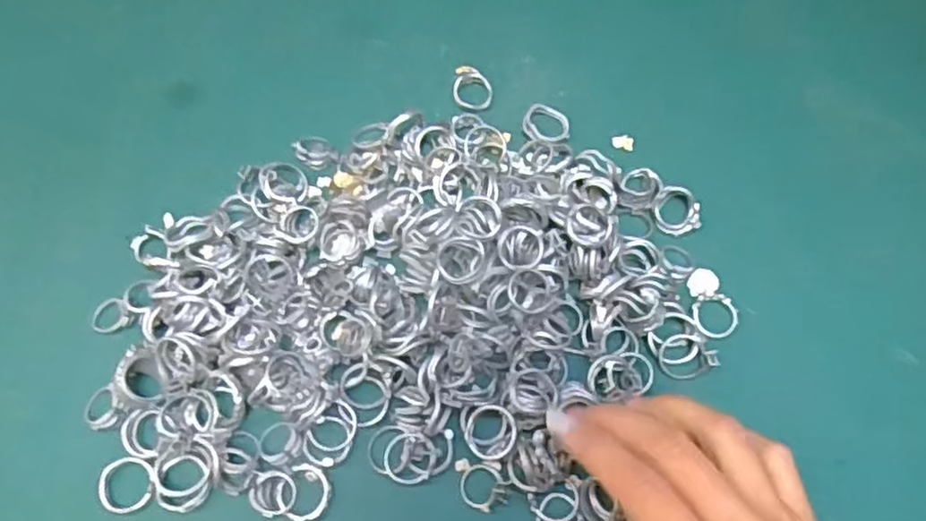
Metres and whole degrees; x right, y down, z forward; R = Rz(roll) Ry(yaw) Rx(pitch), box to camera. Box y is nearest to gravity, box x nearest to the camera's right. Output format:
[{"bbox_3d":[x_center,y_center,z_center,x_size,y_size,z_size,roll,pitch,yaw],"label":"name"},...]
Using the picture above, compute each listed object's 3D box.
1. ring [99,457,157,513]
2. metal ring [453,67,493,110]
[{"bbox_3d":[-0.137,0.091,0.289,0.022,0.004,0.023,0,79,-2],"label":"ring"},{"bbox_3d":[0.005,-0.088,0.360,0.020,0.004,0.024,6,68,2],"label":"metal ring"}]

